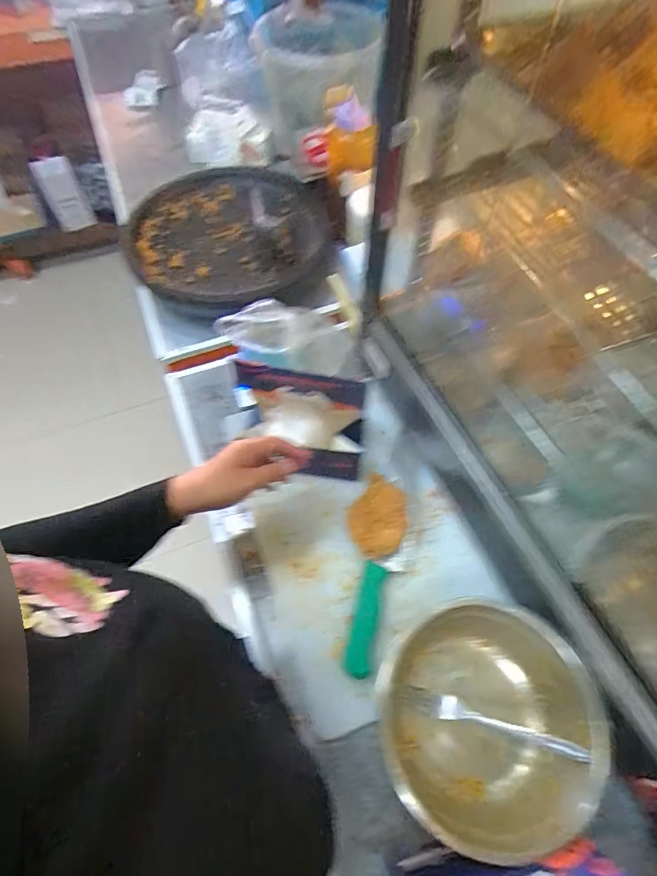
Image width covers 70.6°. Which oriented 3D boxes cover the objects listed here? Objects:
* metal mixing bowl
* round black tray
[{"bbox_3d":[0.161,0.287,0.478,0.204,0.068,0.207,0,60,0],"label":"metal mixing bowl"},{"bbox_3d":[-0.186,-0.384,0.857,0.360,0.063,0.362,0,60,0],"label":"round black tray"}]

